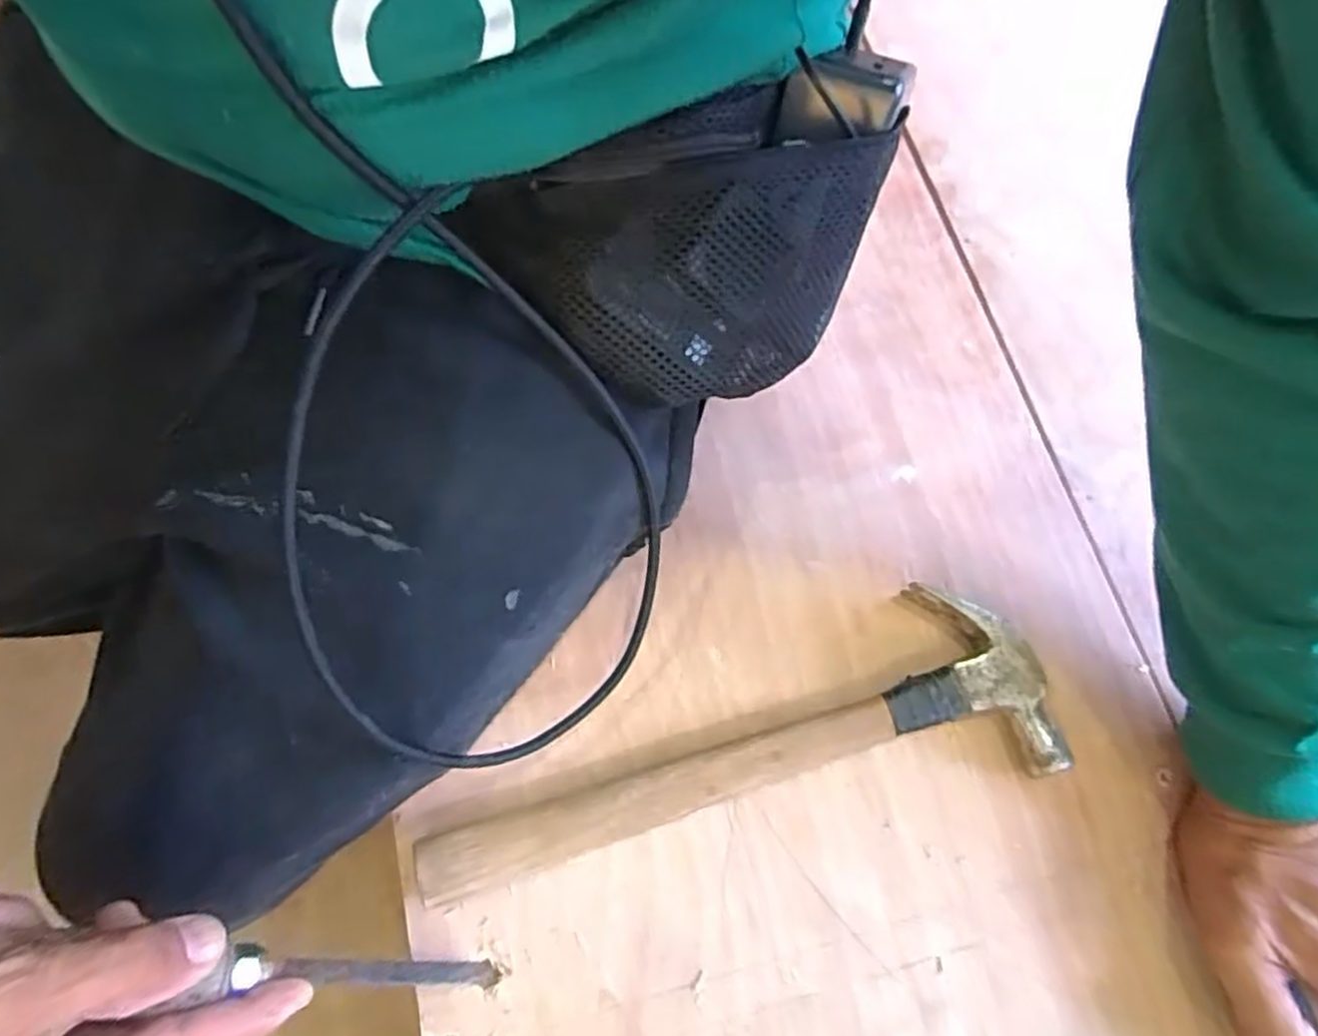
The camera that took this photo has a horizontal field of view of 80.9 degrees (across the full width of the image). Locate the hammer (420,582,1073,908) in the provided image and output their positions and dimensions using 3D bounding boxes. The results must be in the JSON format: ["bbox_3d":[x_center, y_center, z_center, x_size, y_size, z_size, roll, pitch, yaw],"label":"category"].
[{"bbox_3d":[0.038,0.112,0.377,0.318,0.038,0.102,-13,73,-8],"label":"hammer"}]

